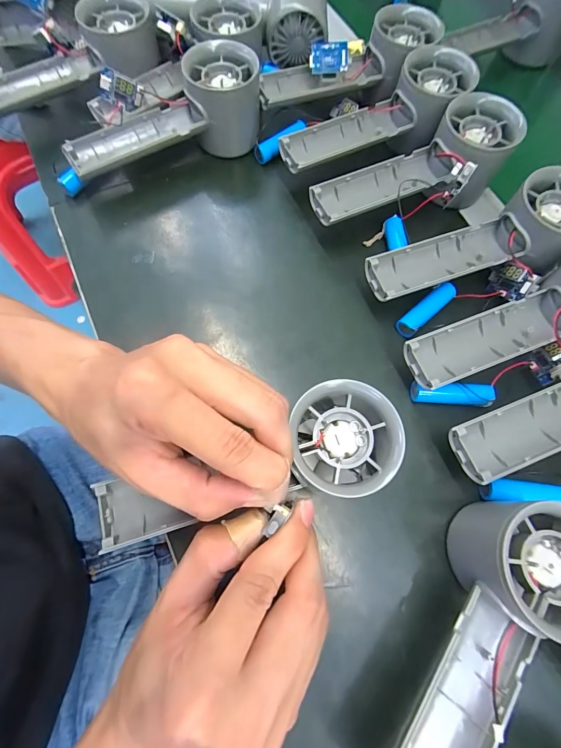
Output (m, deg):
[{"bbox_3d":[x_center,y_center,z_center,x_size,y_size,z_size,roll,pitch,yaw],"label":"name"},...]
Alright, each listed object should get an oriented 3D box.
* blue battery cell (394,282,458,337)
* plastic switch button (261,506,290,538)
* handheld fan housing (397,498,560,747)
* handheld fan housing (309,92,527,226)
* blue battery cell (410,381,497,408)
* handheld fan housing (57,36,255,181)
[{"bbox_3d":[0.106,-0.046,0.252,0.054,0.014,0.014,-38,76,-14],"label":"blue battery cell"},{"bbox_3d":[-0.003,0.065,0.155,0.006,0.004,0.014,37,61,11],"label":"plastic switch button"},{"bbox_3d":[0.099,0.137,0.164,0.054,0.058,0.155,29,72,8],"label":"handheld fan housing"},{"bbox_3d":[0.102,-0.146,0.263,0.155,0.058,0.062,-27,74,-11],"label":"handheld fan housing"},{"bbox_3d":[0.114,0.014,0.232,0.053,0.012,0.013,4,71,0],"label":"blue battery cell"},{"bbox_3d":[-0.092,-0.202,0.275,0.153,0.057,0.054,-20,72,-9],"label":"handheld fan housing"}]

